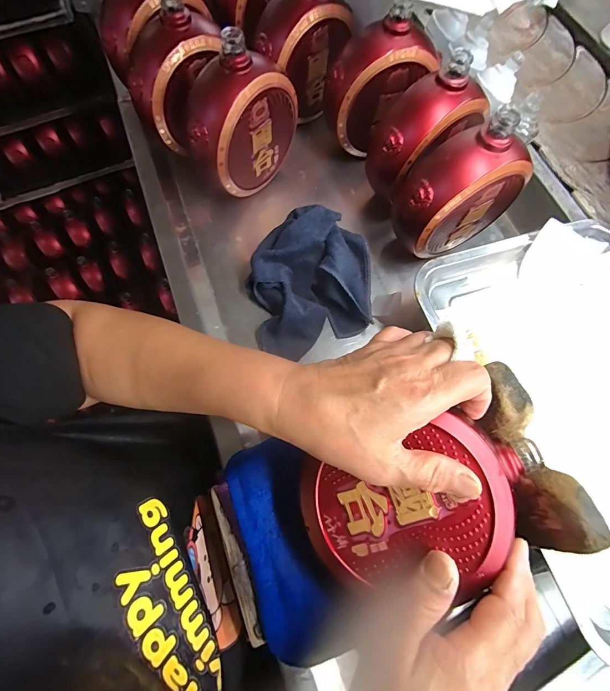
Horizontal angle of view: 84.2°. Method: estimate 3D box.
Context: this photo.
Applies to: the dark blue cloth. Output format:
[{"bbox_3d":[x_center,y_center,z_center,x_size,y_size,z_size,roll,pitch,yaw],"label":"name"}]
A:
[{"bbox_3d":[0.008,-0.066,0.376,0.137,0.076,0.137,-16,72,-5],"label":"dark blue cloth"}]

